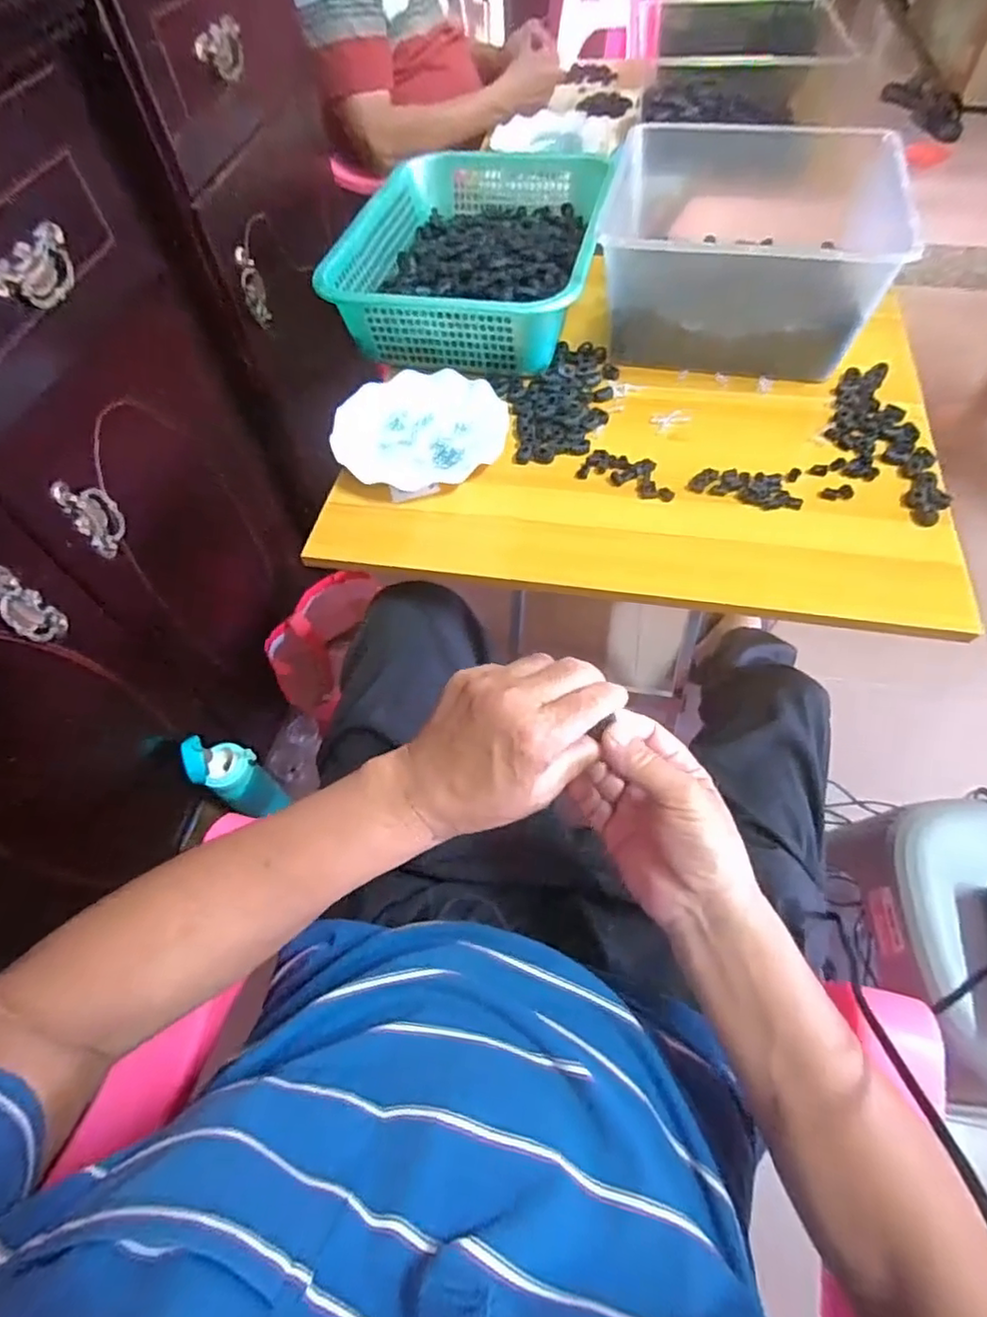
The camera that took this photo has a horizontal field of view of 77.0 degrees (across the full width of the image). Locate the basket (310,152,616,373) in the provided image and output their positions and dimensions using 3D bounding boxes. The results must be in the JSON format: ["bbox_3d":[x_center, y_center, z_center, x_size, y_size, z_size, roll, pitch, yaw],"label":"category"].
[{"bbox_3d":[-0.021,-0.503,0.785,0.285,0.091,0.354,10,57,10],"label":"basket"}]

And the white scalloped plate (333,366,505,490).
[{"bbox_3d":[-0.079,-0.254,0.675,0.180,0.019,0.180,-1,56,2],"label":"white scalloped plate"}]

